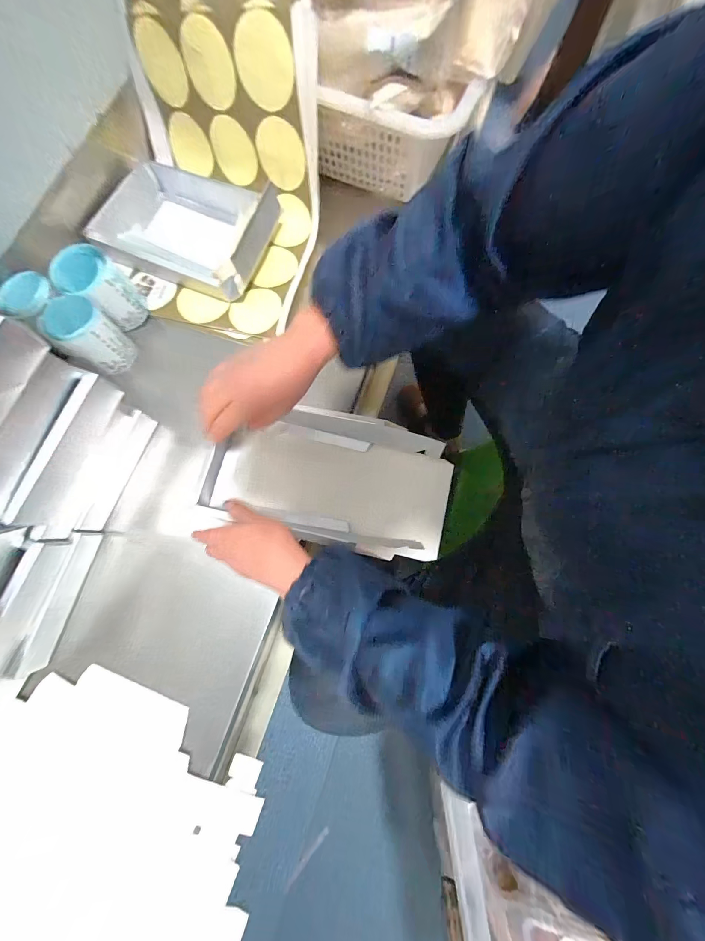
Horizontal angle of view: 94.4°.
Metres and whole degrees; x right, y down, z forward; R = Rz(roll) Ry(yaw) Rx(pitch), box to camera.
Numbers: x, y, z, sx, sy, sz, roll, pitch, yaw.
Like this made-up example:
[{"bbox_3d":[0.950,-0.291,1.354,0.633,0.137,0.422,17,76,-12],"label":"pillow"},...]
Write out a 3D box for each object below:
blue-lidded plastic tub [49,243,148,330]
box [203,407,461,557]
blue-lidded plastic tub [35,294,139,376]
[{"bbox_3d":[-0.346,-0.250,0.454,0.071,0.080,0.069,0,78,-2],"label":"blue-lidded plastic tub"},{"bbox_3d":[-0.028,0.011,0.428,0.312,0.059,0.161,10,78,0],"label":"box"},{"bbox_3d":[-0.354,-0.180,0.441,0.070,0.079,0.066,35,79,6],"label":"blue-lidded plastic tub"}]

